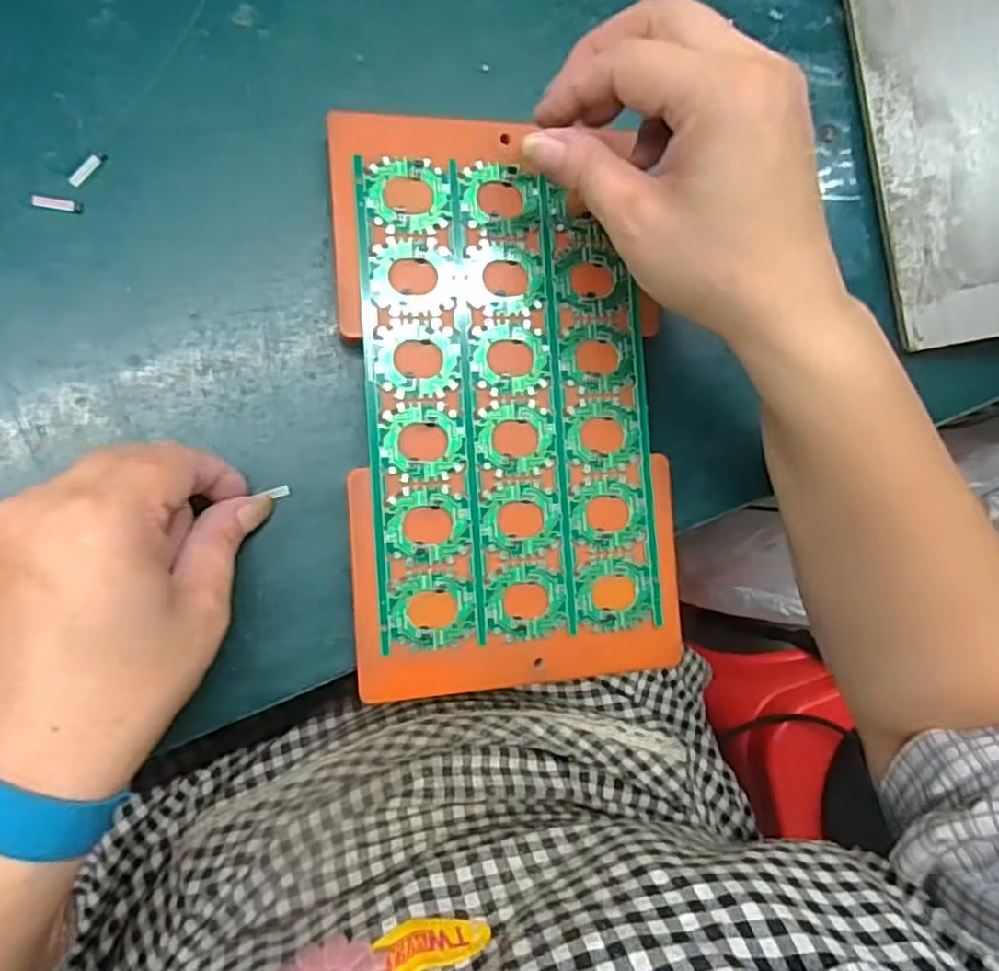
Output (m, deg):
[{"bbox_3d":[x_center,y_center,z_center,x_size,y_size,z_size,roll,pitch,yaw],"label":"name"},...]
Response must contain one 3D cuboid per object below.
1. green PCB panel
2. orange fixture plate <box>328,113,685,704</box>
[{"bbox_3d":[0.006,-0.036,0.293,0.120,0.004,0.199,-3,88,-13],"label":"green PCB panel"},{"bbox_3d":[0.005,-0.036,0.293,0.135,0.010,0.238,-3,87,-9],"label":"orange fixture plate"}]

